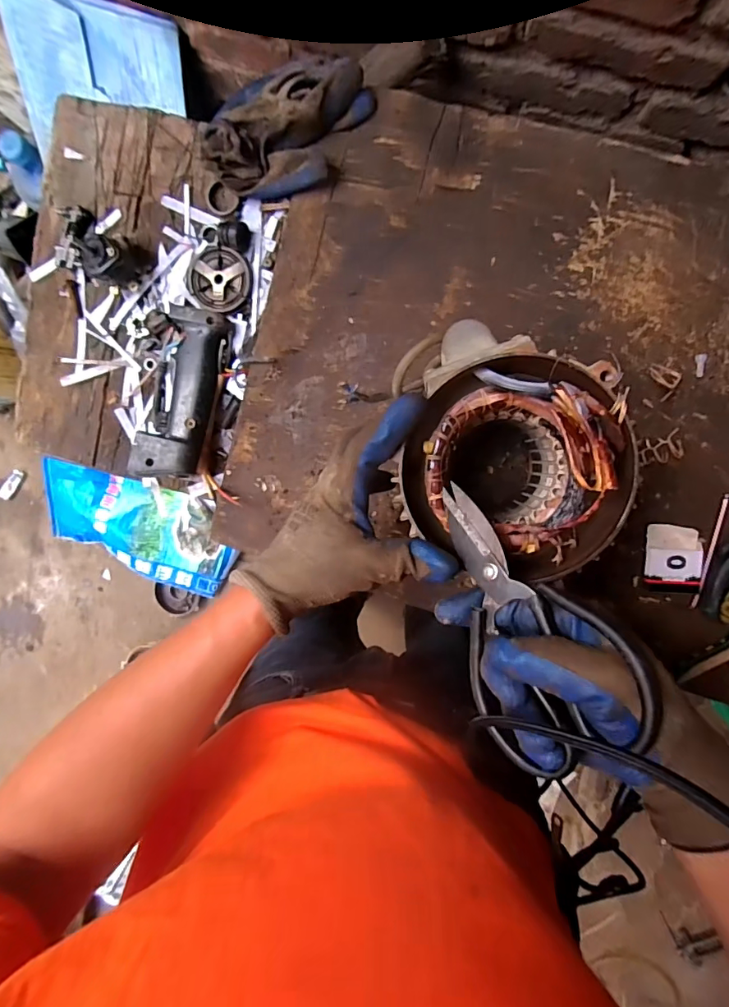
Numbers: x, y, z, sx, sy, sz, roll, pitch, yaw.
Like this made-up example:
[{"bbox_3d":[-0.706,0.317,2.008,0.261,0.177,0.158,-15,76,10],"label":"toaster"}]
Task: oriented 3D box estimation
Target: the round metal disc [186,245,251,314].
[{"bbox_3d":[-0.151,-0.232,0.489,0.066,0.009,0.063,1,96,6],"label":"round metal disc"}]

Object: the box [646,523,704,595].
[{"bbox_3d":[0.297,0.055,0.450,0.050,0.013,0.065,3,96,5],"label":"box"}]

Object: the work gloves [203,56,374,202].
[{"bbox_3d":[-0.080,-0.364,0.449,0.126,0.035,0.154,40,98,1],"label":"work gloves"}]

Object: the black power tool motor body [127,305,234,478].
[{"bbox_3d":[-0.191,-0.111,0.489,0.071,0.037,0.178,16,97,4],"label":"black power tool motor body"}]

